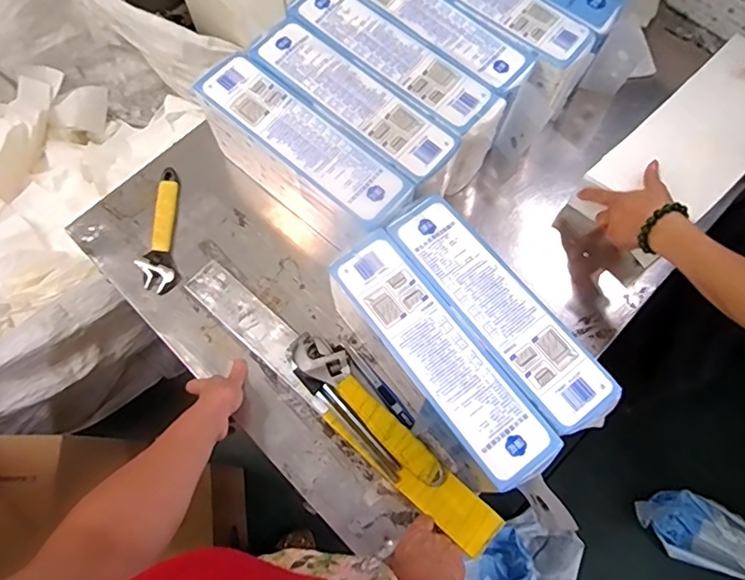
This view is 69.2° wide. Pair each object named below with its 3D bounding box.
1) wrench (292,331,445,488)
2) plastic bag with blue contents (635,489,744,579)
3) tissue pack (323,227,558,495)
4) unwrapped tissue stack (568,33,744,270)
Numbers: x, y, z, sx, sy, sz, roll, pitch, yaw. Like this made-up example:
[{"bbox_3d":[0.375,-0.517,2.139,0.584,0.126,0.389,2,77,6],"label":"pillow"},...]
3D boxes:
[{"bbox_3d":[-0.005,0.156,0.724,0.265,0.038,0.057,41,75,13],"label":"wrench"},{"bbox_3d":[0.818,0.593,1.305,0.332,0.079,0.153,20,71,26],"label":"plastic bag with blue contents"},{"bbox_3d":[0.072,0.093,0.677,0.092,0.152,0.324,-35,75,-12],"label":"tissue pack"},{"bbox_3d":[0.476,-0.208,0.816,0.393,0.097,0.153,-41,76,-13],"label":"unwrapped tissue stack"}]

